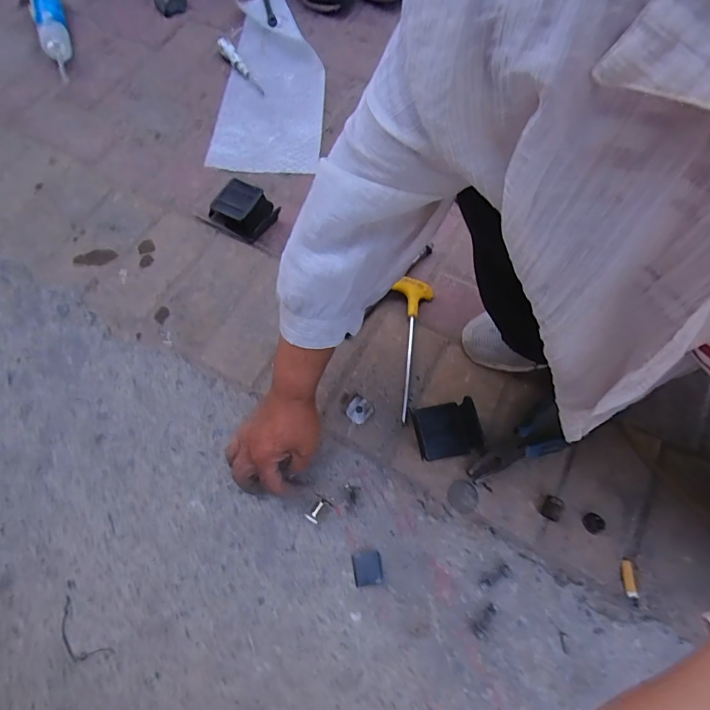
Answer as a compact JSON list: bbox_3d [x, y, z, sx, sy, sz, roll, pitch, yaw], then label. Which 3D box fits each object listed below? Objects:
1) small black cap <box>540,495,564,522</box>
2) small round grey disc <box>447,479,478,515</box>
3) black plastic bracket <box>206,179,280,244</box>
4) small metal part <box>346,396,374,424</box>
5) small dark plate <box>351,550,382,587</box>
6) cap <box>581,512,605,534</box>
[{"bbox_3d":[0.244,0.188,0.525,0.022,0.015,0.027,34,71,12],"label":"small black cap"},{"bbox_3d":[0.135,0.178,0.536,0.037,0.004,0.040,0,68,-1],"label":"small round grey disc"},{"bbox_3d":[-0.178,-0.234,0.690,0.090,0.044,0.073,34,71,12],"label":"black plastic bracket"},{"bbox_3d":[0.005,0.074,0.573,0.031,0.008,0.031,-41,74,-16],"label":"small metal part"},{"bbox_3d":[0.015,0.248,0.497,0.032,0.012,0.034,-8,68,-4],"label":"small dark plate"},{"bbox_3d":[0.294,0.206,0.523,0.025,0.011,0.024,0,68,-1],"label":"cap"}]

